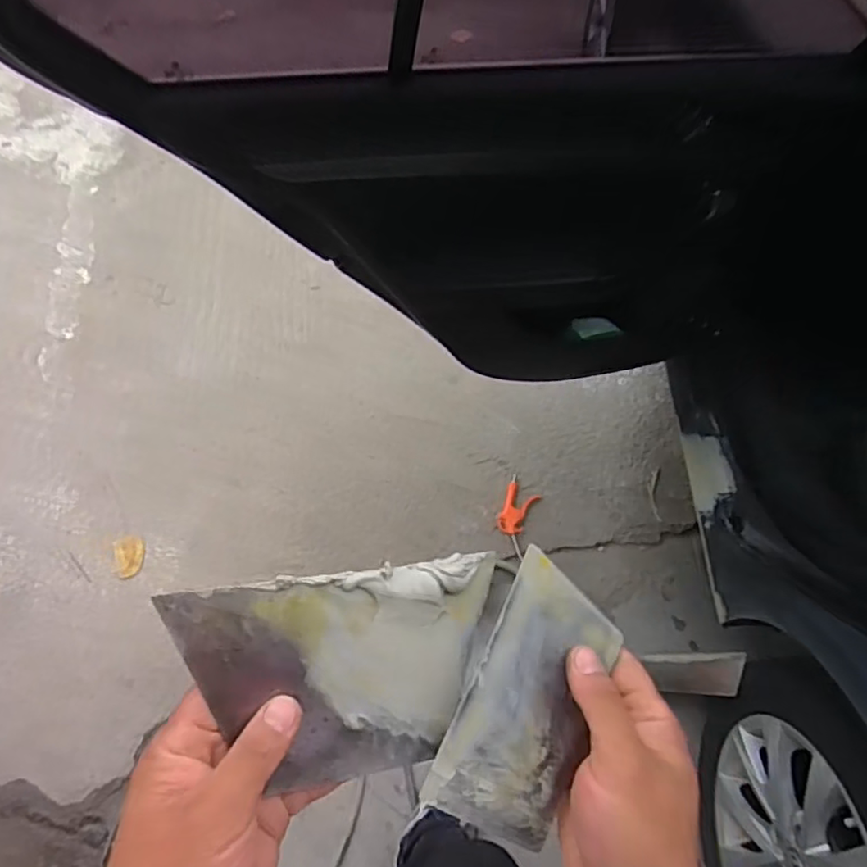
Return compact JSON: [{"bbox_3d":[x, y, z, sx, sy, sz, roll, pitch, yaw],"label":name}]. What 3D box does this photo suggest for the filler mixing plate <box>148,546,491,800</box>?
[{"bbox_3d":[-0.046,0.128,0.322,0.166,0.006,0.107,-3,91,-18],"label":"filler mixing plate"}]

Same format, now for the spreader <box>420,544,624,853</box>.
[{"bbox_3d":[0.055,0.147,0.332,0.072,0.004,0.140,28,79,-6],"label":"spreader"}]

